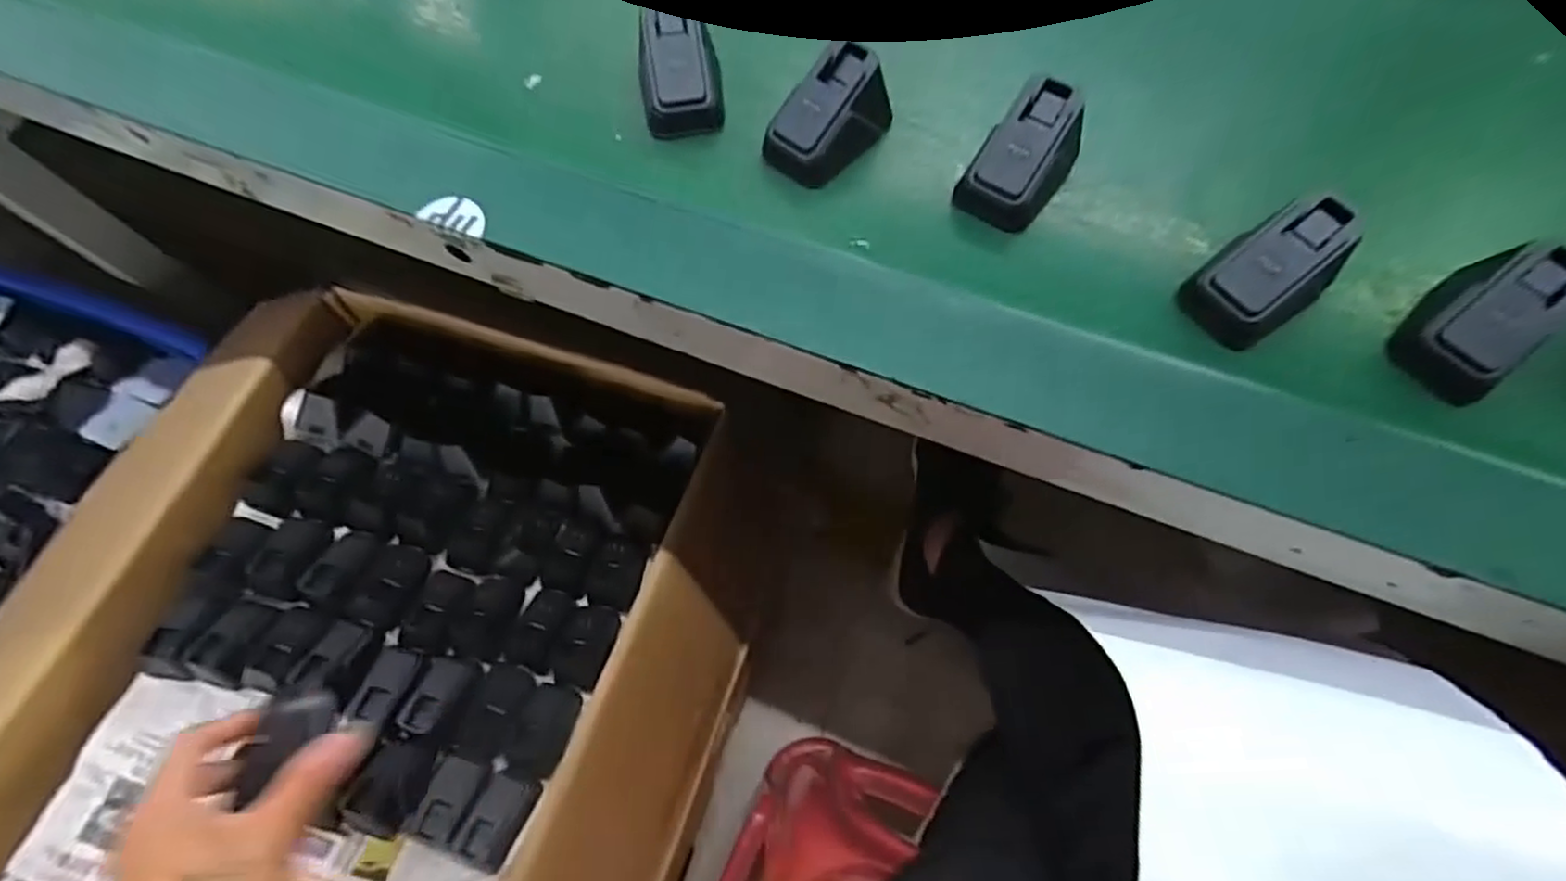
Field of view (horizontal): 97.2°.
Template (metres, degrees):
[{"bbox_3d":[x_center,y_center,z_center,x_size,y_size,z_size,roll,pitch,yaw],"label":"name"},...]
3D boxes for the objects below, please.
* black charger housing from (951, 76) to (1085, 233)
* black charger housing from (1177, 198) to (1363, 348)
[{"bbox_3d":[0.121,-0.141,0.345,0.040,0.040,0.070,38,74,15],"label":"black charger housing"},{"bbox_3d":[0.227,-0.078,0.320,0.066,0.041,0.043,-32,71,-10],"label":"black charger housing"}]

